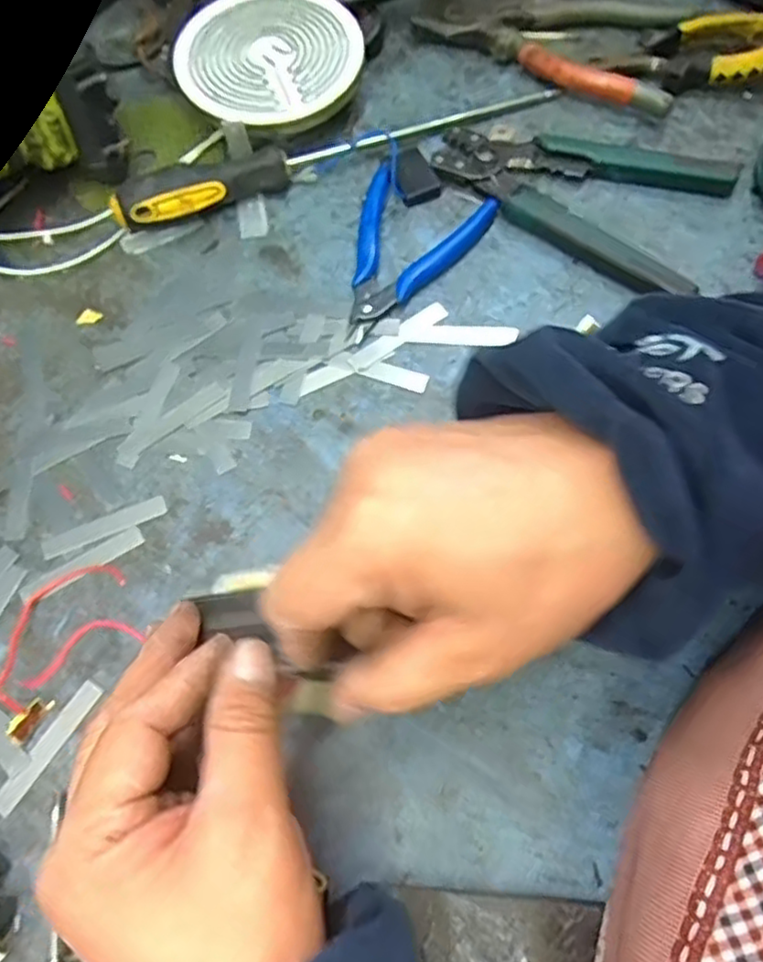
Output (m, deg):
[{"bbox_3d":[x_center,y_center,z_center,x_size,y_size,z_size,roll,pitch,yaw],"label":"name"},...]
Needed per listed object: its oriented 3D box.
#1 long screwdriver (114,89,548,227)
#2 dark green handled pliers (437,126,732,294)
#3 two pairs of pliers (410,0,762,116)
[{"bbox_3d":[-0.024,-0.218,0.443,0.296,0.033,0.031,-22,69,-7],"label":"long screwdriver"},{"bbox_3d":[0.117,-0.177,0.429,0.174,0.017,0.100,21,70,10],"label":"dark green handled pliers"},{"bbox_3d":[0.152,-0.306,0.474,0.239,0.021,0.109,24,71,11],"label":"two pairs of pliers"}]

